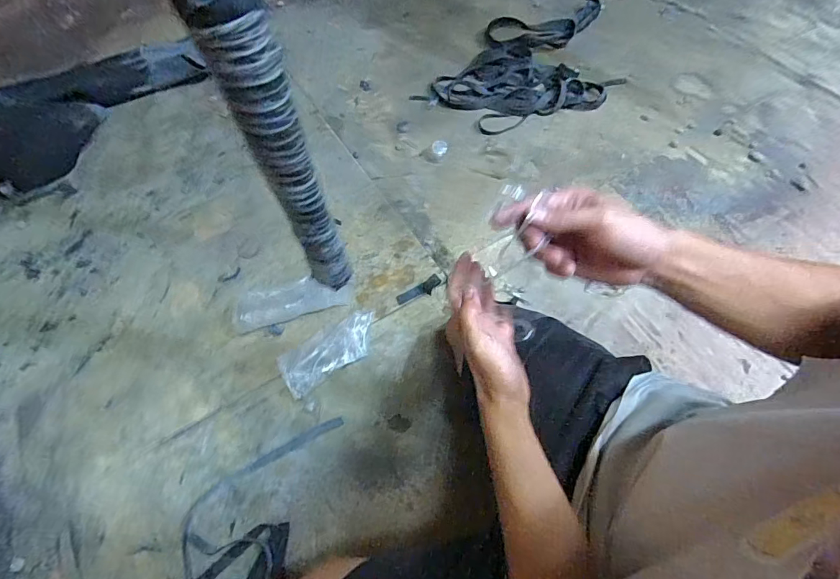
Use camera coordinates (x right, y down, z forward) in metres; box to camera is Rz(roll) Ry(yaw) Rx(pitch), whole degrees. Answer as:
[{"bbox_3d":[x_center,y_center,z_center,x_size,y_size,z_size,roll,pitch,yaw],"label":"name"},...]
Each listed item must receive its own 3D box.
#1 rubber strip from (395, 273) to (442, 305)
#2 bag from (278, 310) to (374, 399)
[{"bbox_3d":[-0.001,0.003,0.918,0.102,0.005,0.032,-31,65,-17],"label":"rubber strip"},{"bbox_3d":[-0.176,0.117,0.849,0.199,0.019,0.097,-32,65,-17],"label":"bag"}]

